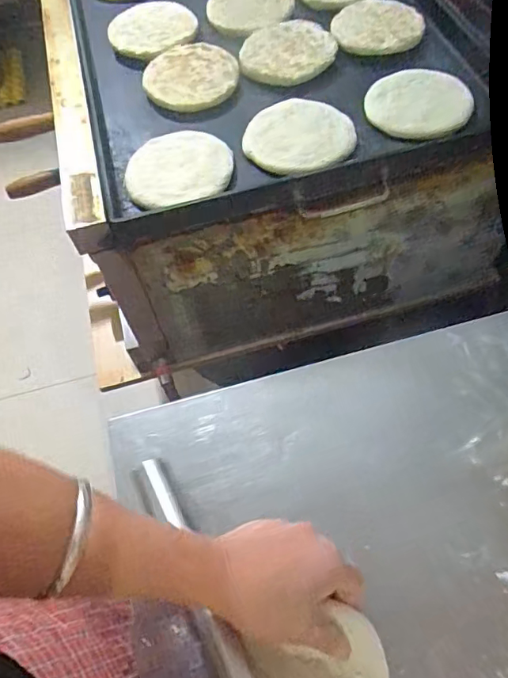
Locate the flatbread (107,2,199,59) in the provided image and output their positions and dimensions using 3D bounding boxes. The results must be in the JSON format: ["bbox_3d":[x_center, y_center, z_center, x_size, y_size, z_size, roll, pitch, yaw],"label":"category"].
[{"bbox_3d":[-0.145,-0.439,0.729,0.119,0.028,0.097,28,66,19],"label":"flatbread"}]

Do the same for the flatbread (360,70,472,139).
[{"bbox_3d":[0.205,-0.295,0.641,0.123,0.020,0.123,-2,60,3],"label":"flatbread"}]

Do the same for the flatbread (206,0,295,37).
[{"bbox_3d":[-0.004,-0.485,0.752,0.125,0.014,0.125,-9,60,-1],"label":"flatbread"}]

